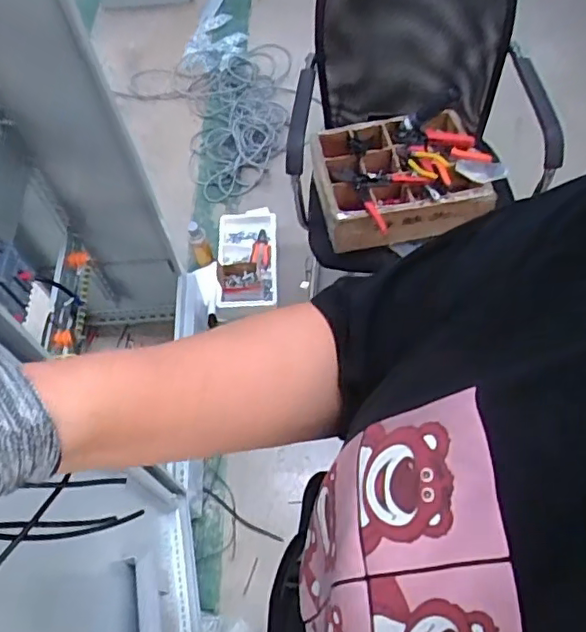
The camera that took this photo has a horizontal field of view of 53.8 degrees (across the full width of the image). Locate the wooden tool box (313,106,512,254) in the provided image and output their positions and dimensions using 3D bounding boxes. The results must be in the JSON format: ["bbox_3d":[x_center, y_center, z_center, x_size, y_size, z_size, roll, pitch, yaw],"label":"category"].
[{"bbox_3d":[0.225,-0.301,1.234,0.353,0.107,0.286,-10,61,-2],"label":"wooden tool box"}]

